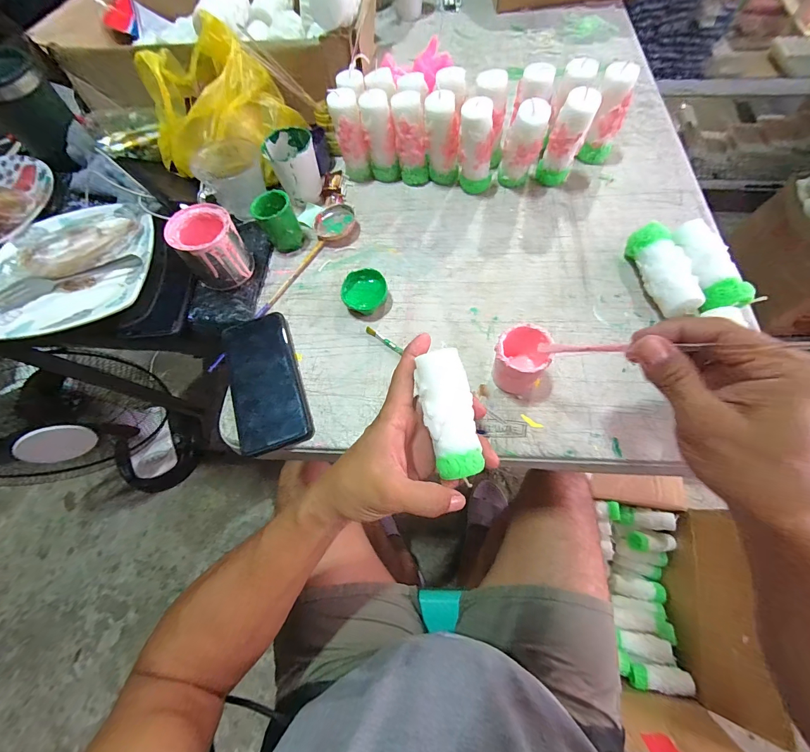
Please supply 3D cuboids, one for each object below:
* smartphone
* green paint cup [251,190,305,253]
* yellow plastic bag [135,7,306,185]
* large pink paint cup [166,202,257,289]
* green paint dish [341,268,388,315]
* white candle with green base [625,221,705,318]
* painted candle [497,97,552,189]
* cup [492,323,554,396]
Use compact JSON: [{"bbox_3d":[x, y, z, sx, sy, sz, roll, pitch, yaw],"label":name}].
[{"bbox_3d":[-0.158,0.004,0.396,0.077,0.012,0.164,-20,66,-6],"label":"smartphone"},{"bbox_3d":[-0.166,-0.204,0.463,0.049,0.059,0.046,-1,65,3],"label":"green paint cup"},{"bbox_3d":[-0.259,-0.375,0.488,0.202,0.108,0.190,-30,67,-10],"label":"yellow plastic bag"},{"bbox_3d":[-0.239,-0.156,0.439,0.074,0.079,0.070,-1,65,3],"label":"large pink paint cup"},{"bbox_3d":[-0.048,-0.100,0.425,0.053,0.028,0.052,-1,65,3],"label":"green paint dish"},{"bbox_3d":[0.285,-0.114,0.392,0.039,0.040,0.113,-10,65,-2],"label":"white candle with green base"},{"bbox_3d":[0.148,-0.292,0.447,0.043,0.106,0.042,11,66,8],"label":"painted candle"},{"bbox_3d":[0.113,-0.011,0.351,0.050,0.067,0.059,17,67,11],"label":"cup"}]

